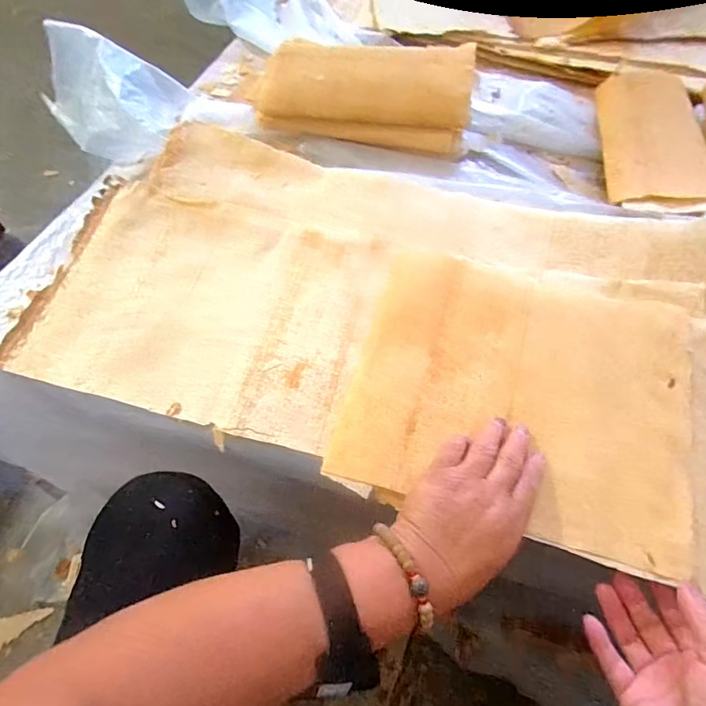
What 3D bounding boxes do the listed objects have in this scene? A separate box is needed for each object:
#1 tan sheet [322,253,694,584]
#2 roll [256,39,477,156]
[{"bbox_3d":[0.158,0.032,0.430,0.302,0.010,0.255,15,66,8],"label":"tan sheet"},{"bbox_3d":[0.010,-0.341,0.600,0.285,0.079,0.109,11,65,7],"label":"roll"}]

